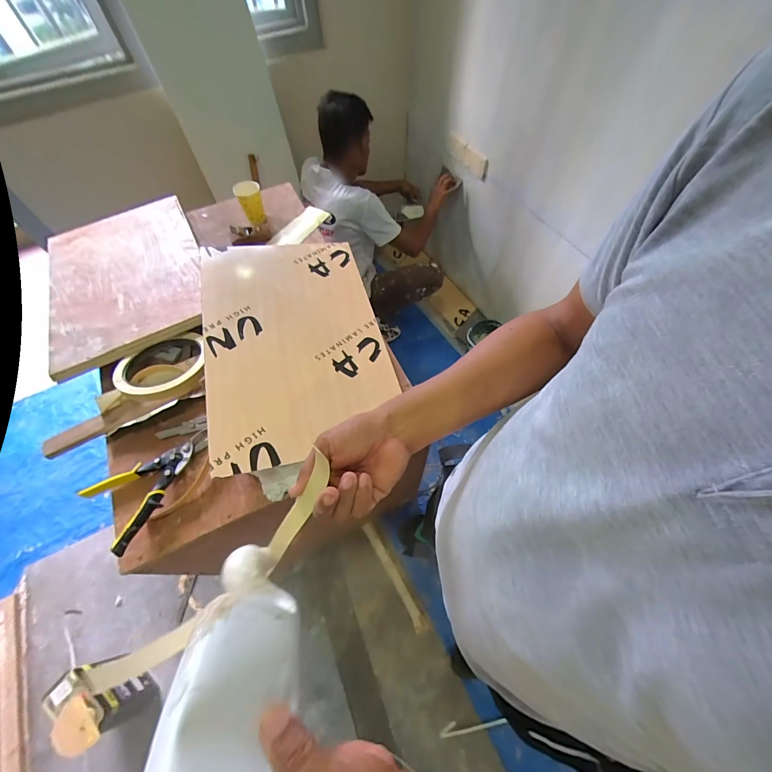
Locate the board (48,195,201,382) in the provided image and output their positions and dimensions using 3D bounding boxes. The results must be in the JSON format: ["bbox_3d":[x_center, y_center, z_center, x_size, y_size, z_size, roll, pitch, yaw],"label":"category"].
[{"bbox_3d":[-0.667,-0.297,0.893,0.354,0.028,0.591,-27,58,-12],"label":"board"}]

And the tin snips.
[{"bbox_3d":[-0.448,0.166,0.633,0.165,0.043,0.222,18,63,10],"label":"tin snips"}]

